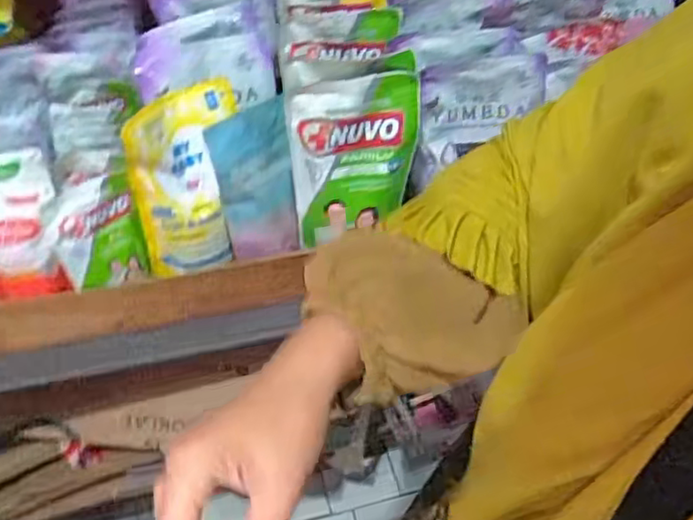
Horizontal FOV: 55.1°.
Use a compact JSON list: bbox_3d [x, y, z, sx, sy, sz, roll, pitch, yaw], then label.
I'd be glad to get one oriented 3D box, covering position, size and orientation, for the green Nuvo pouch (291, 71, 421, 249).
[{"bbox_3d":[0.012,-0.099,0.662,0.124,0.159,0.022,-12,27,-14],"label":"green Nuvo pouch"}]

